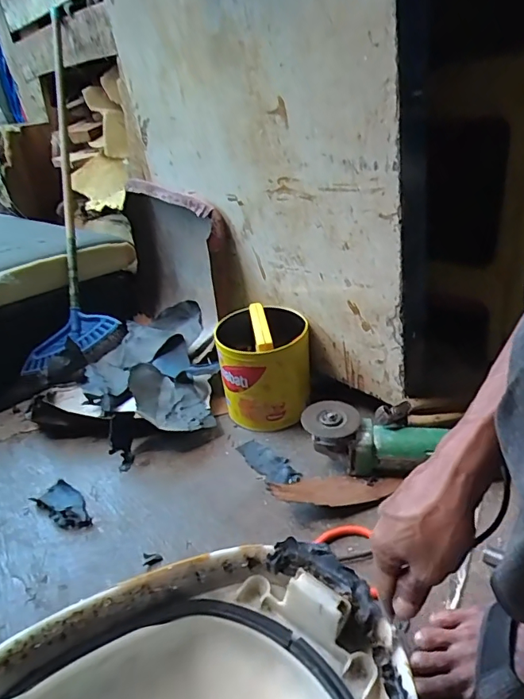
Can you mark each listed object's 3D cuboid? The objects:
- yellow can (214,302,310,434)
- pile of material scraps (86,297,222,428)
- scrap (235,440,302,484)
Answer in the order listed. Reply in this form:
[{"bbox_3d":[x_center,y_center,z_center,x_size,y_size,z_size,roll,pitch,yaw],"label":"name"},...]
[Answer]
[{"bbox_3d":[0.006,0.032,0.815,0.146,0.168,0.150,-5,30,4],"label":"yellow can"},{"bbox_3d":[-0.208,0.051,0.897,0.242,0.106,0.318,-12,31,-11],"label":"pile of material scraps"},{"bbox_3d":[0.009,0.174,0.735,0.043,0.008,0.121,-28,36,-31],"label":"scrap"}]

